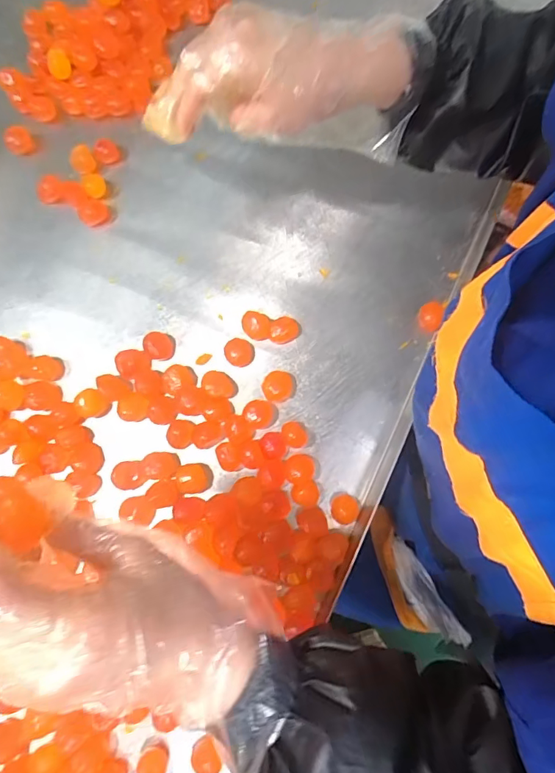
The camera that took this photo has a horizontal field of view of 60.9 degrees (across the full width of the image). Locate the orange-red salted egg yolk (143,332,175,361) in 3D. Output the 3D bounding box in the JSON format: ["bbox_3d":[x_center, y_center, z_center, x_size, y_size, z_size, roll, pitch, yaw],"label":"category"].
[{"bbox_3d":[-0.108,-0.037,0.428,0.026,0.013,0.024,0,78,1],"label":"orange-red salted egg yolk"}]

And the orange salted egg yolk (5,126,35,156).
[{"bbox_3d":[-0.264,-0.251,0.483,0.026,0.020,0.021,-38,80,-7],"label":"orange salted egg yolk"}]

